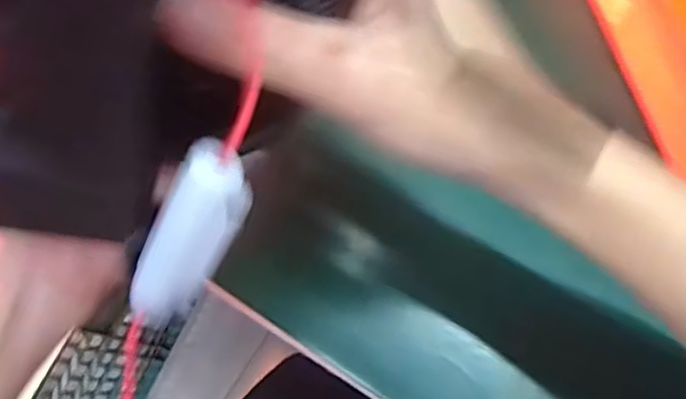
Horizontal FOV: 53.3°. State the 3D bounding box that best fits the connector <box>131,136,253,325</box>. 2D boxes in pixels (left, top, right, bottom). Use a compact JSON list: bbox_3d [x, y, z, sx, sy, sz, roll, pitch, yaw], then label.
[{"bbox_3d":[-0.036,0.011,0.161,0.015,0.060,0.010,41,38,12],"label":"connector"}]

